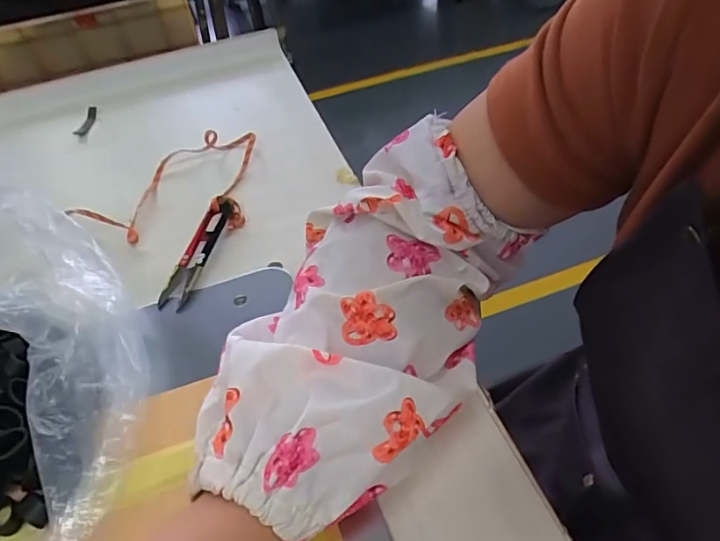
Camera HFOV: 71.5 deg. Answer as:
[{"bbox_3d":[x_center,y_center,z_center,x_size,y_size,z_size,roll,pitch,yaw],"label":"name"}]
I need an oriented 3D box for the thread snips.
[{"bbox_3d":[-0.122,-0.018,0.375,0.021,0.018,0.105,7,46,8],"label":"thread snips"}]

